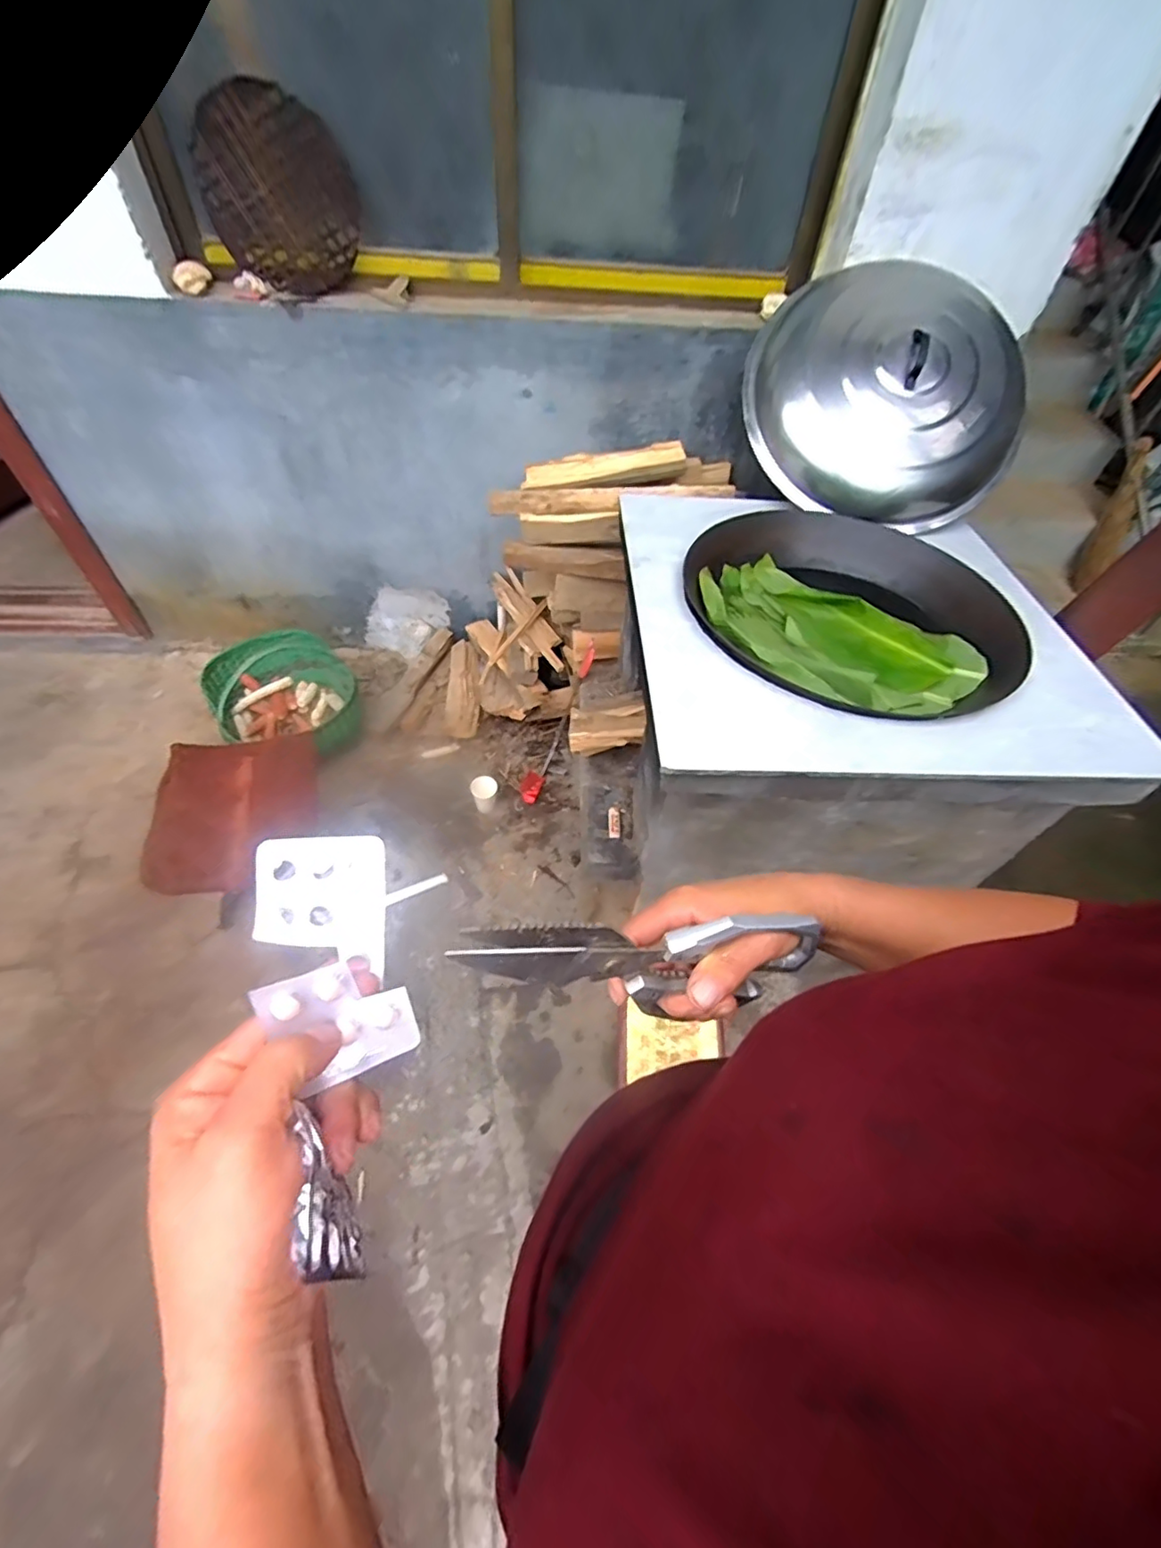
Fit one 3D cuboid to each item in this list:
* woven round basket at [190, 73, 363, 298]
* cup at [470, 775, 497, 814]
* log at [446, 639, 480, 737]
[{"bbox_3d":[-0.620,-1.194,1.206,0.299,0.309,0.058,-11,53,-14],"label":"woven round basket"},{"bbox_3d":[-0.263,0.057,1.596,0.066,0.095,0.064,2,53,-3],"label":"cup"},{"bbox_3d":[-0.365,-0.272,1.793,0.096,0.086,0.336,-2,51,-6],"label":"log"}]

